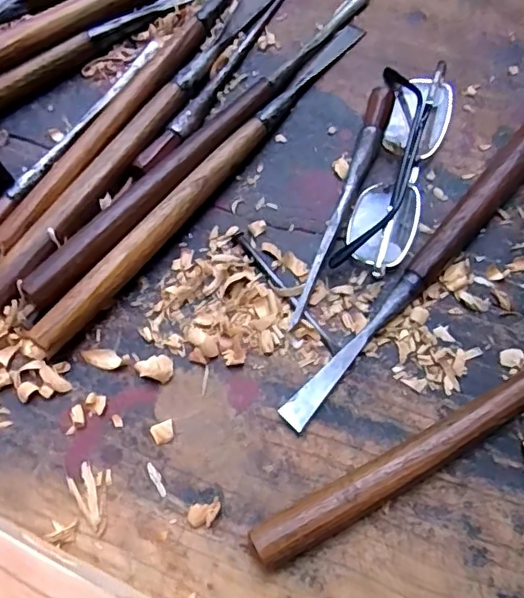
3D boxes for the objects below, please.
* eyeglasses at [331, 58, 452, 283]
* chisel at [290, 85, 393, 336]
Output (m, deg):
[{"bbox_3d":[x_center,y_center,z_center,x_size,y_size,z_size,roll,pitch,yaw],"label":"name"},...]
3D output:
[{"bbox_3d":[0.071,-0.070,0.307,0.036,0.022,0.121,18,74,8],"label":"eyeglasses"},{"bbox_3d":[0.044,-0.050,0.307,0.013,0.012,0.139,19,74,8],"label":"chisel"}]

